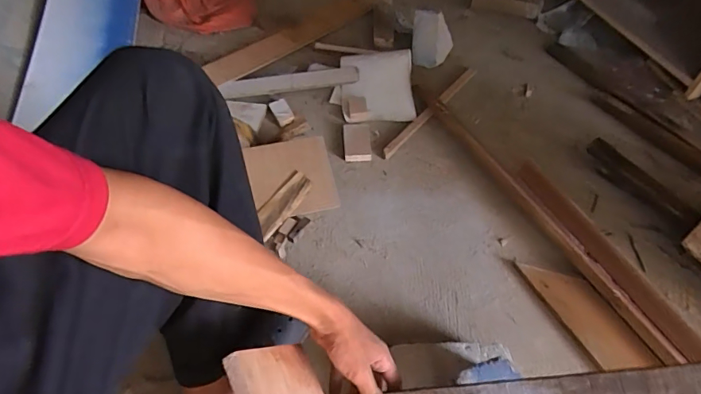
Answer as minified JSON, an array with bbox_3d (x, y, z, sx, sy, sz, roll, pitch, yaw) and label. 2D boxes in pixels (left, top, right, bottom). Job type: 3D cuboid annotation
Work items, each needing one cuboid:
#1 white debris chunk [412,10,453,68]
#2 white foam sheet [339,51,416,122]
[{"bbox_3d":[0.205,-0.395,1.109,0.102,0.118,0.059,8,54,7],"label":"white debris chunk"},{"bbox_3d":[0.060,-0.267,1.053,0.167,0.033,0.194,-6,73,11],"label":"white foam sheet"}]

